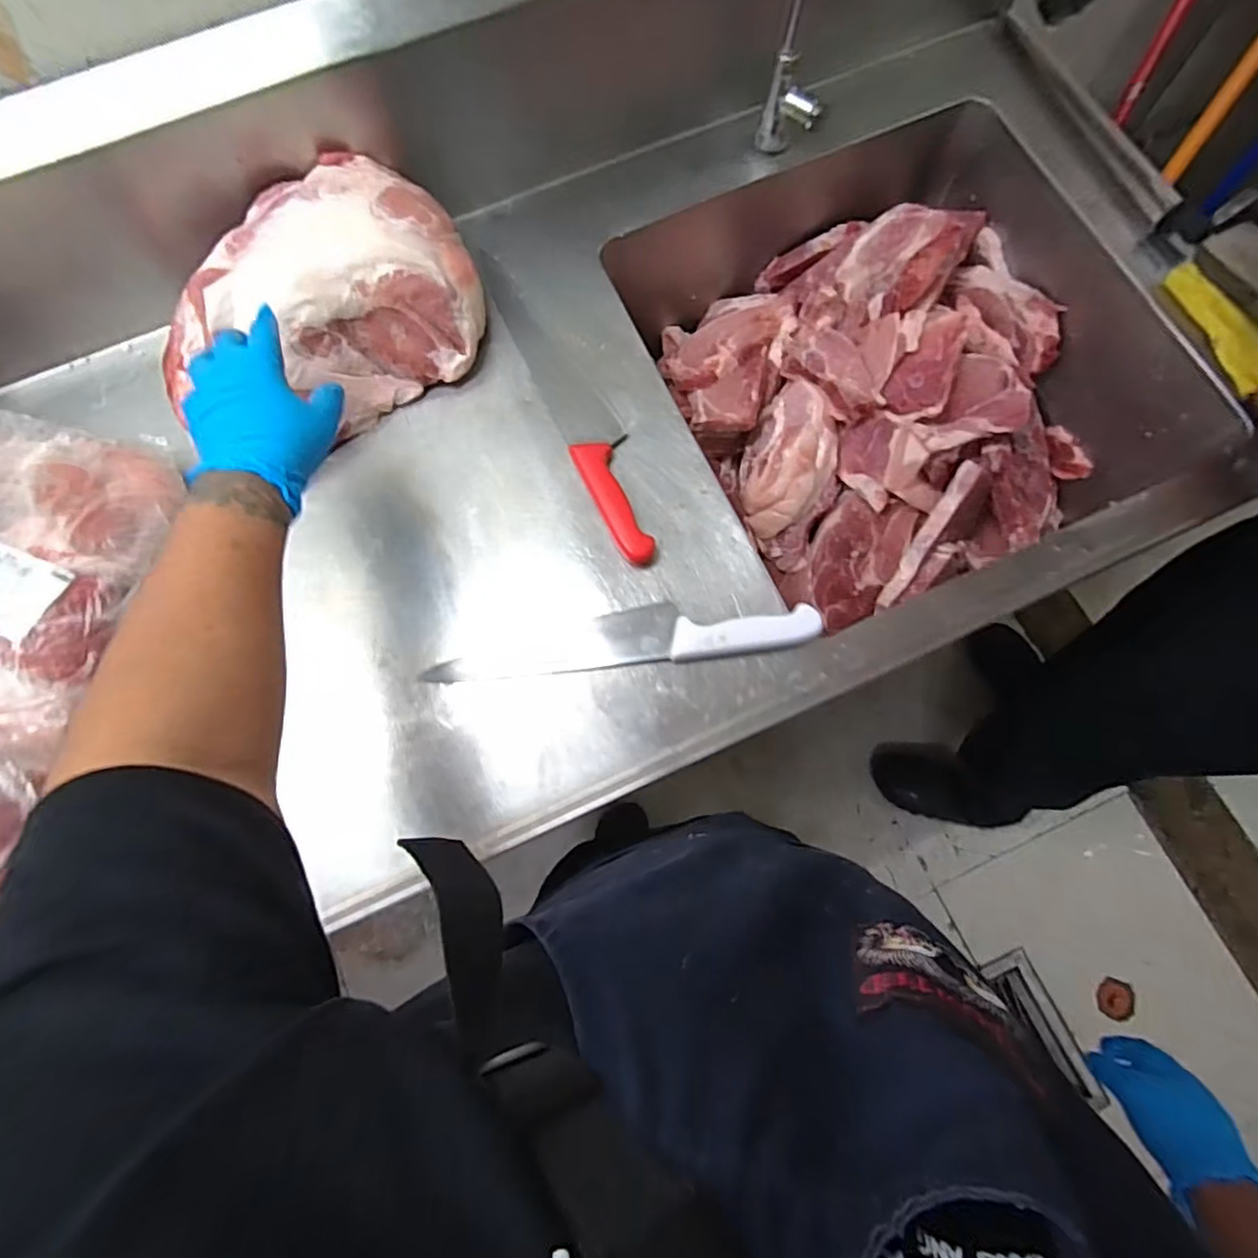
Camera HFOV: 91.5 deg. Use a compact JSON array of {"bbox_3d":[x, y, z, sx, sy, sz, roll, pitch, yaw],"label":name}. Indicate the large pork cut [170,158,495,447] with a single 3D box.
[{"bbox_3d":[-0.299,-0.312,0.607,0.296,0.113,0.179,-33,76,-7],"label":"large pork cut"}]

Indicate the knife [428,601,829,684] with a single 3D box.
[{"bbox_3d":[-0.007,0.008,0.571,0.353,0.022,0.053,-5,74,1],"label":"knife"}]

